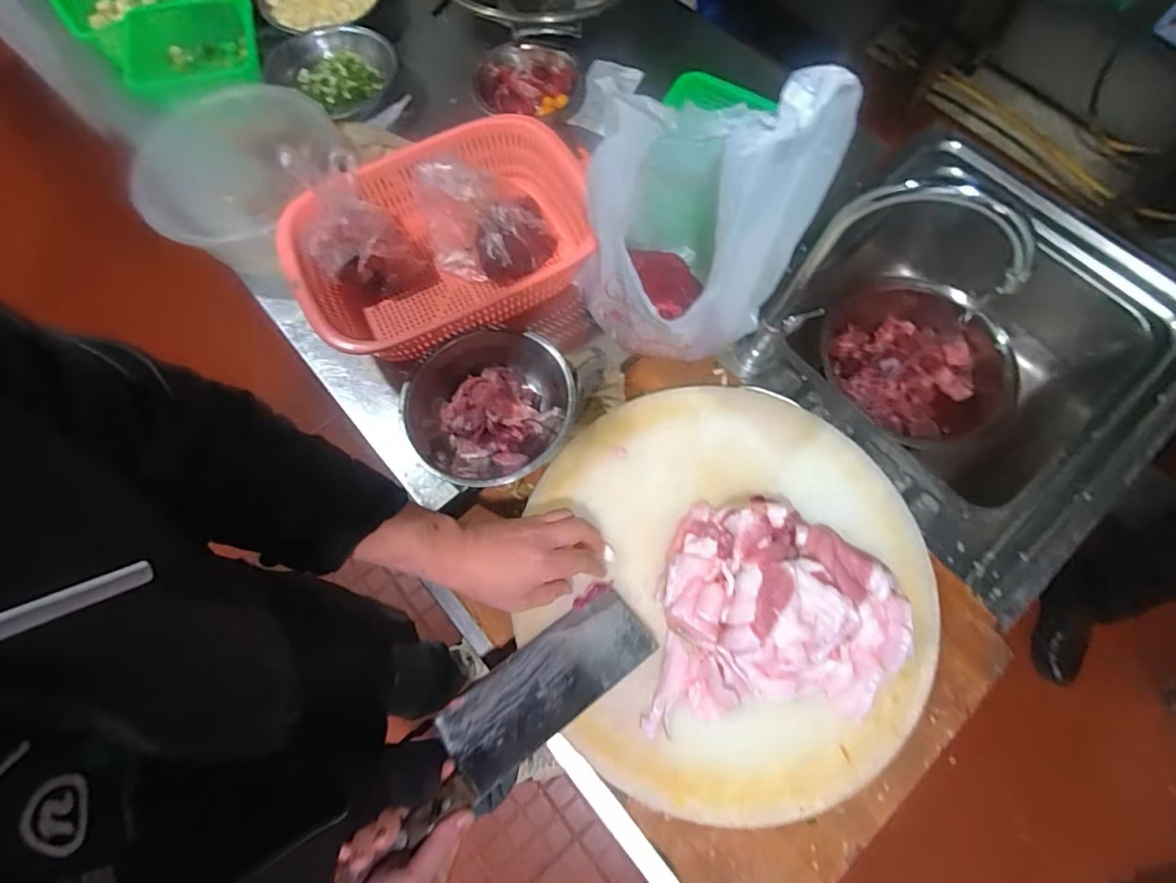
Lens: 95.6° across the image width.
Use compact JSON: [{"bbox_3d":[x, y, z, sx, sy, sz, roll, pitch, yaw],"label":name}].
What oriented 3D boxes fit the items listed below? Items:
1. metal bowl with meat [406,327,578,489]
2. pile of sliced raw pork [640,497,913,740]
[{"bbox_3d":[-0.110,-0.040,0.599,0.181,0.063,0.192,0,71,1],"label":"metal bowl with meat"},{"bbox_3d":[0.171,0.152,0.499,0.234,0.060,0.206,-3,71,0],"label":"pile of sliced raw pork"}]

